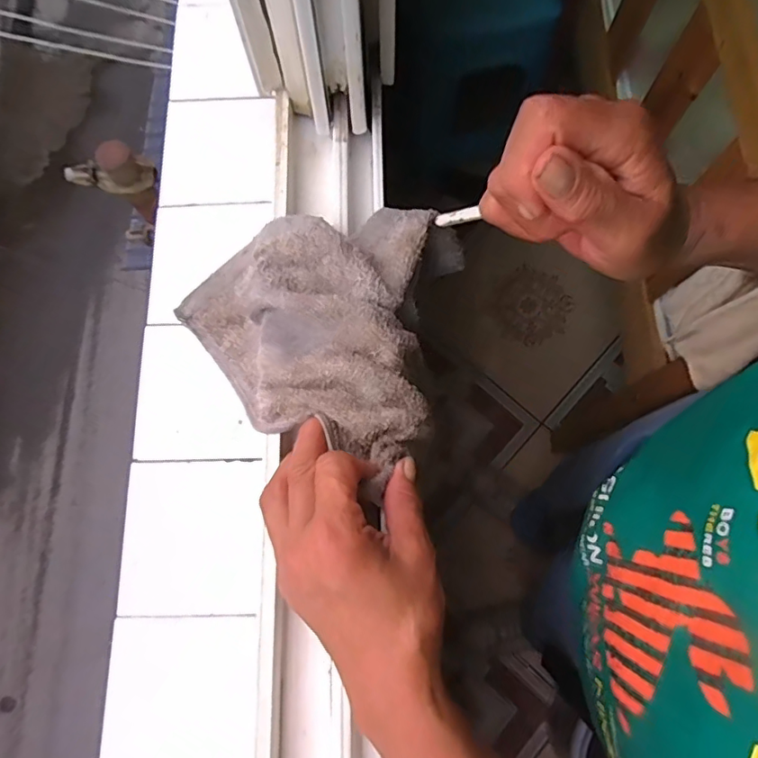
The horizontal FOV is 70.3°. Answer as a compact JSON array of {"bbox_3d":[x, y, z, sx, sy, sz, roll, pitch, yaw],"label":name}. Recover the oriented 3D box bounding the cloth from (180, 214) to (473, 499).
[{"bbox_3d":[-0.035,-0.047,0.363,0.187,0.061,0.170,32,78,8],"label":"cloth"}]

